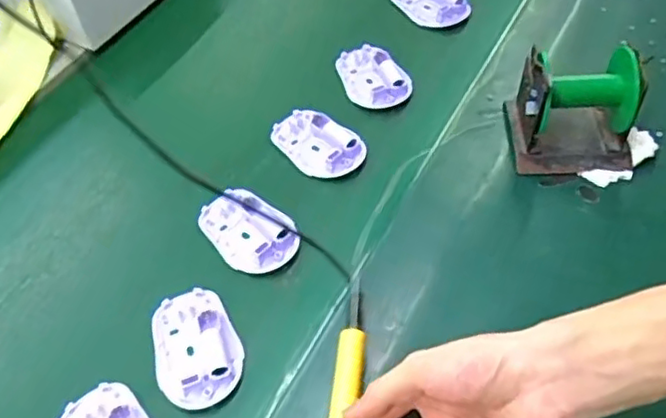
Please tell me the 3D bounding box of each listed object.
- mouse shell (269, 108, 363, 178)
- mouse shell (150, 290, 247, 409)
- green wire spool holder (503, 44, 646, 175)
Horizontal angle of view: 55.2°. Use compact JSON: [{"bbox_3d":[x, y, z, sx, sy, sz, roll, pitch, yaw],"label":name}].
[{"bbox_3d":[-0.015,-0.061,0.580,0.089,0.014,0.052,31,62,24],"label":"mouse shell"},{"bbox_3d":[-0.102,0.099,0.470,0.061,0.015,0.093,-20,54,-9],"label":"mouse shell"},{"bbox_3d":[0.206,-0.082,0.535,0.100,0.086,0.073,4,54,8],"label":"green wire spool holder"}]

